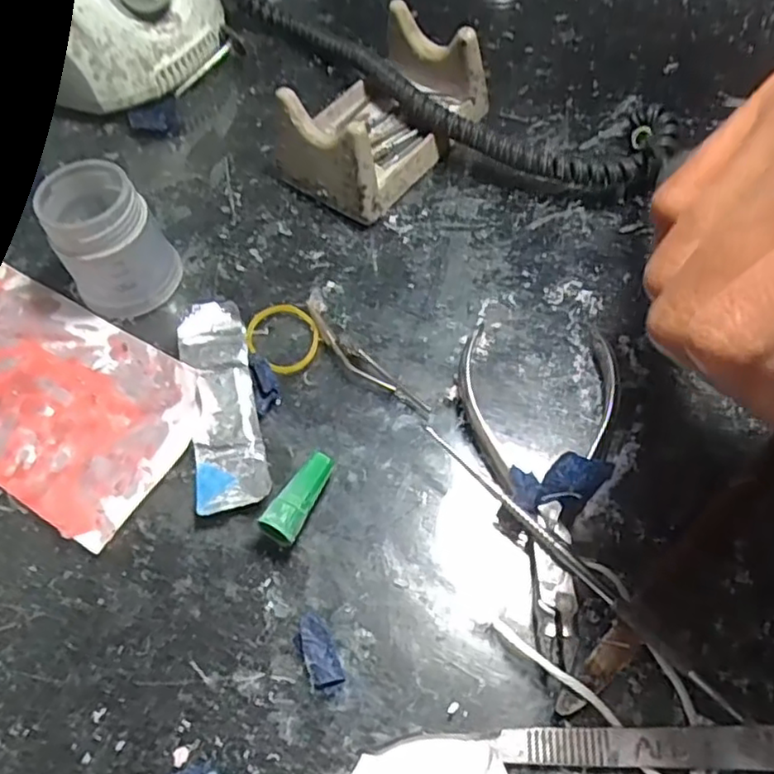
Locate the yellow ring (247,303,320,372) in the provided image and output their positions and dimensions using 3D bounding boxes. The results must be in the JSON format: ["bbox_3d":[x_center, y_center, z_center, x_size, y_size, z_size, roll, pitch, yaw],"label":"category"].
[{"bbox_3d":[-0.043,-0.021,0.271,0.028,0.004,0.034,-42,65,-19],"label":"yellow ring"}]

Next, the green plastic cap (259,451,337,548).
[{"bbox_3d":[-0.031,0.039,0.229,0.012,0.015,0.035,19,62,14],"label":"green plastic cap"}]

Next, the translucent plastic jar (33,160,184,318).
[{"bbox_3d":[-0.115,-0.062,0.272,0.041,0.050,0.043,-2,59,3],"label":"translucent plastic jar"}]

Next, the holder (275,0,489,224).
[{"bbox_3d":[-0.004,-0.131,0.310,0.060,0.045,0.092,33,66,21],"label":"holder"}]

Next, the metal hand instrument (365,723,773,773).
[{"bbox_3d":[0.066,0.101,0.187,0.132,0.009,0.012,0,59,4],"label":"metal hand instrument"}]

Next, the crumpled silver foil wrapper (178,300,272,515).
[{"bbox_3d":[-0.063,0.006,0.251,0.026,0.013,0.086,-14,59,-5],"label":"crumpled silver foil wrapper"}]

